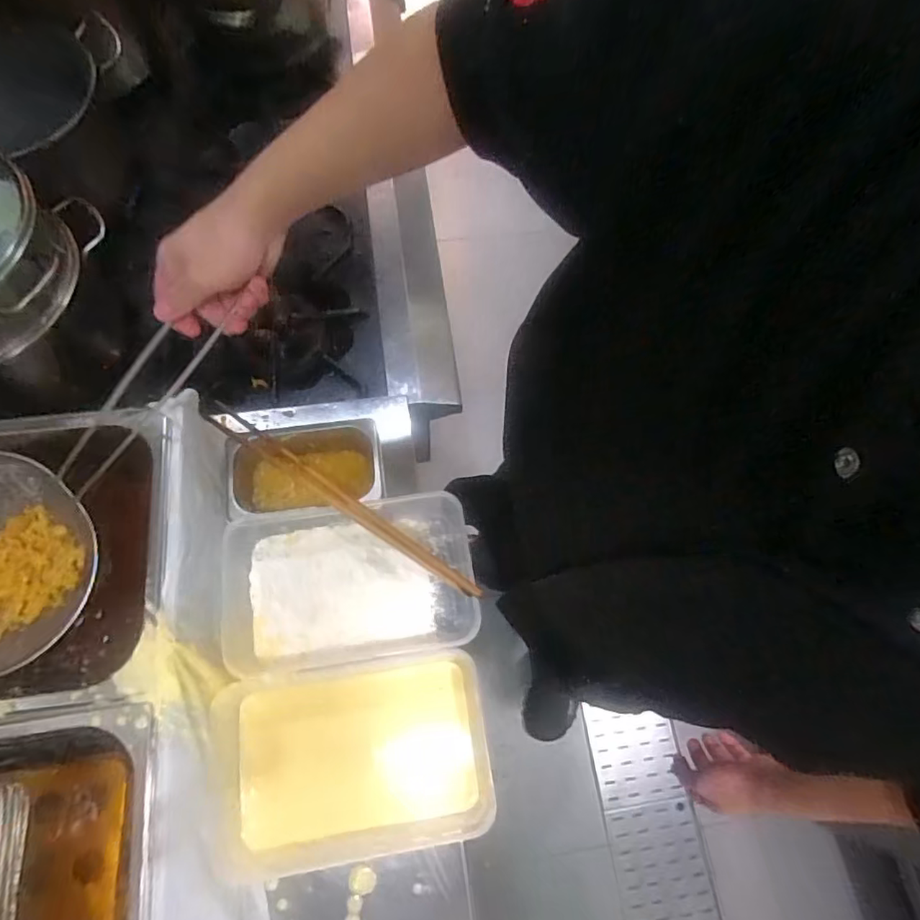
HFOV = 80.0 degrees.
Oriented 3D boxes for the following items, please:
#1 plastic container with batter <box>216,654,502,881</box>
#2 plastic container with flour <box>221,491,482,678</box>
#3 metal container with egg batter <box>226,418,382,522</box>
[{"bbox_3d":[-0.101,0.283,0.534,0.254,0.065,0.165,-7,70,-5],"label":"plastic container with batter"},{"bbox_3d":[-0.115,0.133,0.600,0.259,0.071,0.160,-7,70,-5],"label":"plastic container with flour"},{"bbox_3d":[-0.177,0.015,0.635,0.169,0.057,0.103,-9,70,-6],"label":"metal container with egg batter"}]

